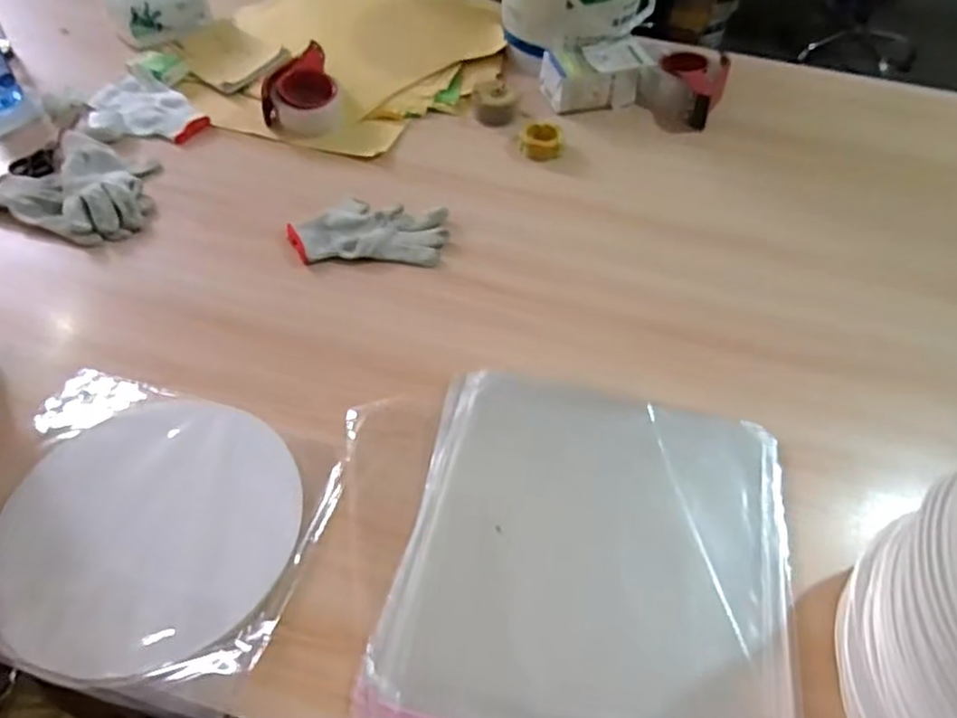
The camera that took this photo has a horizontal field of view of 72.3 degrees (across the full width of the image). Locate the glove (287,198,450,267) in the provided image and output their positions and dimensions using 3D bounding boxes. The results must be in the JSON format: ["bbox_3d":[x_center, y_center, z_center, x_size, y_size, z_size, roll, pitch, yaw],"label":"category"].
[{"bbox_3d":[-0.134,-0.157,0.812,0.185,0.016,0.107,4,50,-2],"label":"glove"}]

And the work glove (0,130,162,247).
[{"bbox_3d":[-0.497,-0.219,0.821,0.190,0.038,0.152,14,50,7],"label":"work glove"}]

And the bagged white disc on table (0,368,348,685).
[{"bbox_3d":[-0.281,0.135,0.553,0.276,0.017,0.239,14,50,7],"label":"bagged white disc on table"}]

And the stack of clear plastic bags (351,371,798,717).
[{"bbox_3d":[0.101,0.168,0.559,0.318,0.012,0.349,12,50,6],"label":"stack of clear plastic bags"}]

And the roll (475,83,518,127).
[{"bbox_3d":[0.026,-0.394,1.007,0.060,0.035,0.063,2,50,-3],"label":"roll"}]

